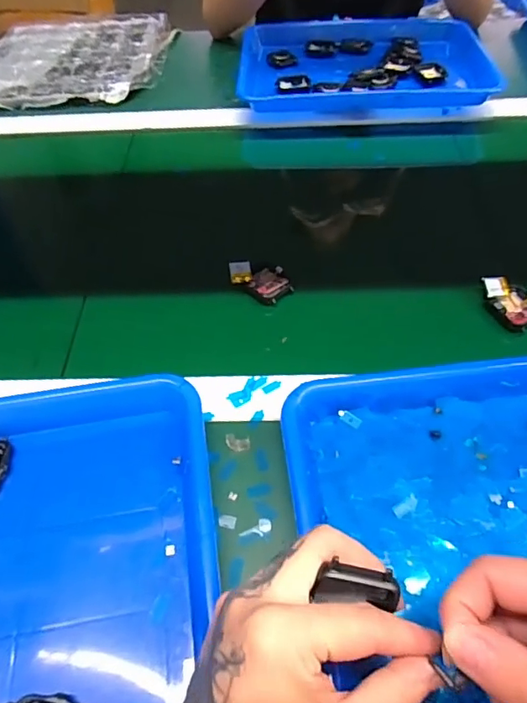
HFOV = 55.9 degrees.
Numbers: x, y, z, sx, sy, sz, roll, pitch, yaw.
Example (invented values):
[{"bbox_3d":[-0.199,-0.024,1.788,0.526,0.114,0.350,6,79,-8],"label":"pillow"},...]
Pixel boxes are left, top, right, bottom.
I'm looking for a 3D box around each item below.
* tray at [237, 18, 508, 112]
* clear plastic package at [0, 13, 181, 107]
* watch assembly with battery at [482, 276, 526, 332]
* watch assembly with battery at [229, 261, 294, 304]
[{"bbox_3d":[0.140,-0.400,0.704,0.338,0.045,0.223,0,53,4],"label":"tray"},{"bbox_3d":[-0.291,-0.463,0.768,0.290,0.031,0.290,-4,53,1],"label":"clear plastic package"},{"bbox_3d":[0.220,-0.044,0.440,0.037,0.020,0.055,-25,55,-14],"label":"watch assembly with battery"},{"bbox_3d":[-0.002,-0.068,0.466,0.059,0.017,0.040,26,59,22],"label":"watch assembly with battery"}]

